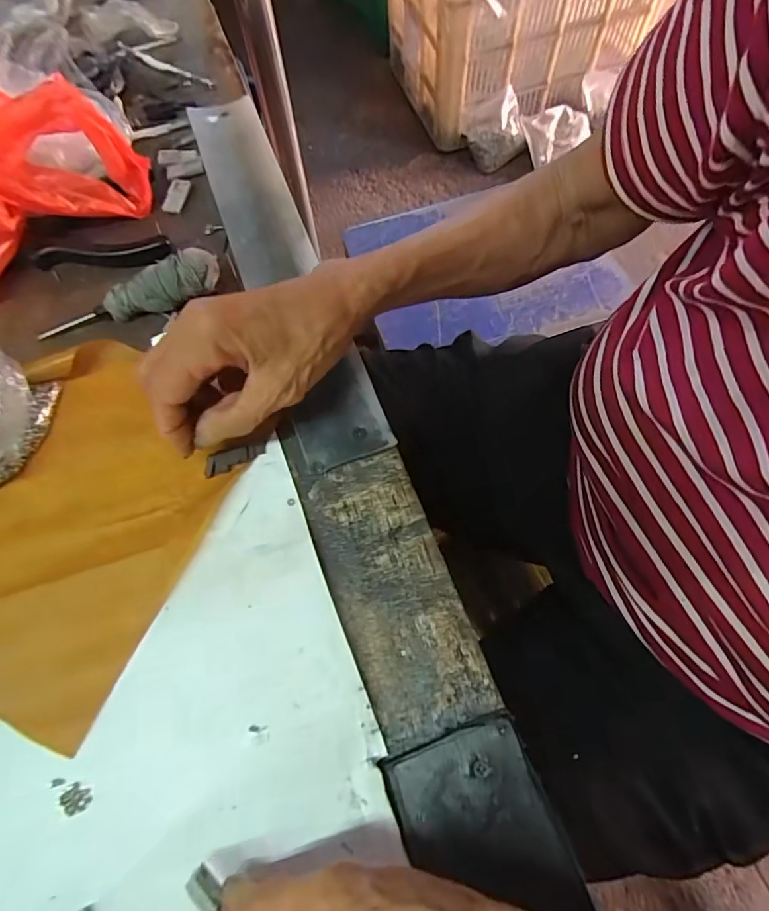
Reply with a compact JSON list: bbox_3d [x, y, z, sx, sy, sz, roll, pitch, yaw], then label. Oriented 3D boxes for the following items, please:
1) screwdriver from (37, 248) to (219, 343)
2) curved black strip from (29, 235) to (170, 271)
[{"bbox_3d":[-0.163,-0.100,0.316,0.120,0.029,0.021,-18,65,-5],"label":"screwdriver"},{"bbox_3d":[-0.192,-0.136,0.340,0.092,0.010,0.013,-5,65,1],"label":"curved black strip"}]

